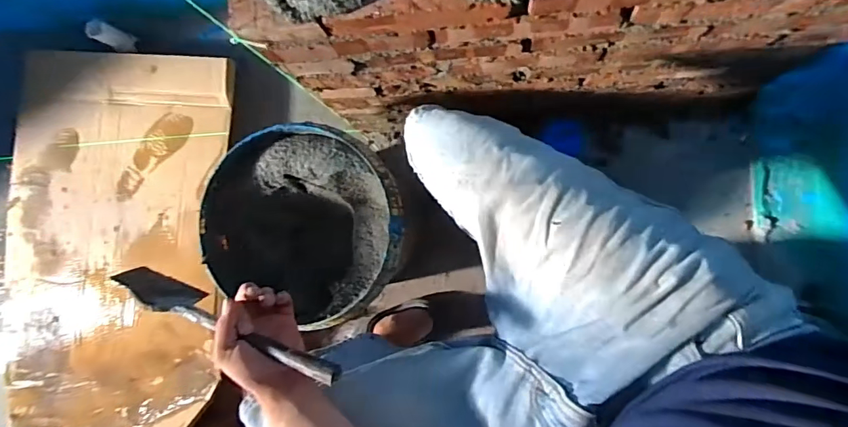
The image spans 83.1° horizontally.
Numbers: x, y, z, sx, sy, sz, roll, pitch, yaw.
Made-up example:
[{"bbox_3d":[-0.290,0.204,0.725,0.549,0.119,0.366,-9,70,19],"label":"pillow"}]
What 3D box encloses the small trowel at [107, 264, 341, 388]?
[{"bbox_3d":[-0.234,0.122,0.550,0.319,0.081,0.026,15,90,22],"label":"small trowel"}]

